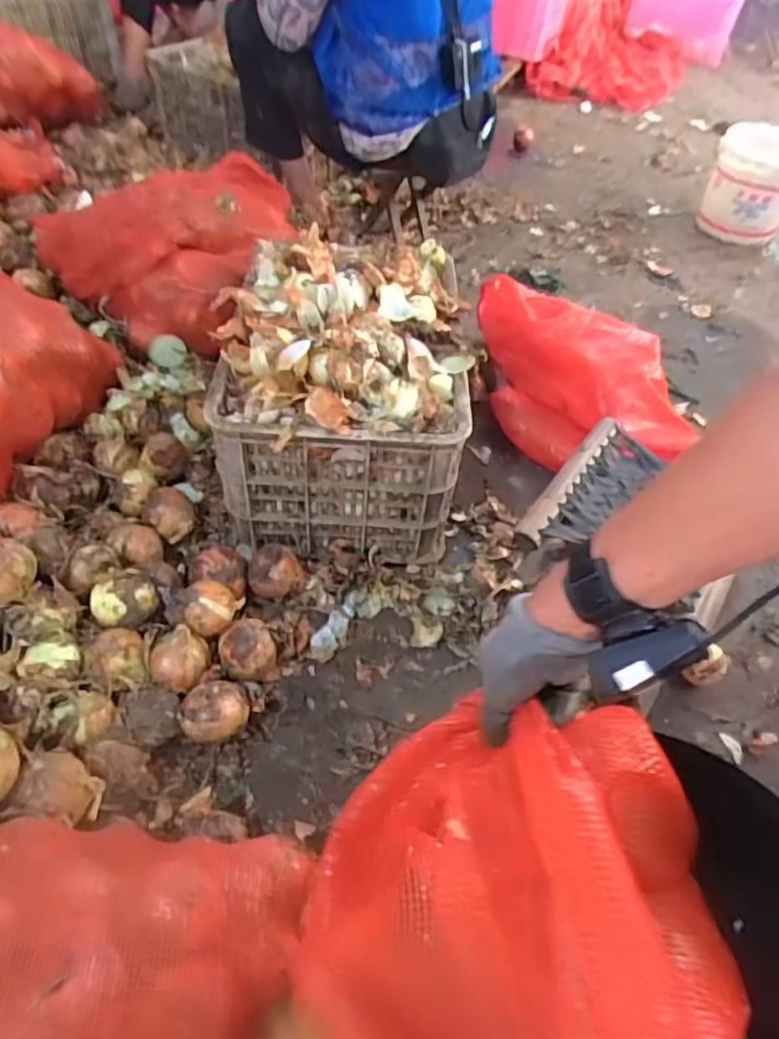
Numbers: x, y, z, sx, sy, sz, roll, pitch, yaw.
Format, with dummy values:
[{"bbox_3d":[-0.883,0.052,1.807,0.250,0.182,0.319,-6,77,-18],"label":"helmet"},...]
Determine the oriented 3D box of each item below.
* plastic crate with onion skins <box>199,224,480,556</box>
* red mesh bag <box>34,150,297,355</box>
[{"bbox_3d":[-0.070,-0.227,1.049,0.353,0.308,0.503,1,50,-4],"label":"plastic crate with onion skins"},{"bbox_3d":[-0.379,-0.583,1.293,0.454,0.181,0.547,37,56,24],"label":"red mesh bag"}]

